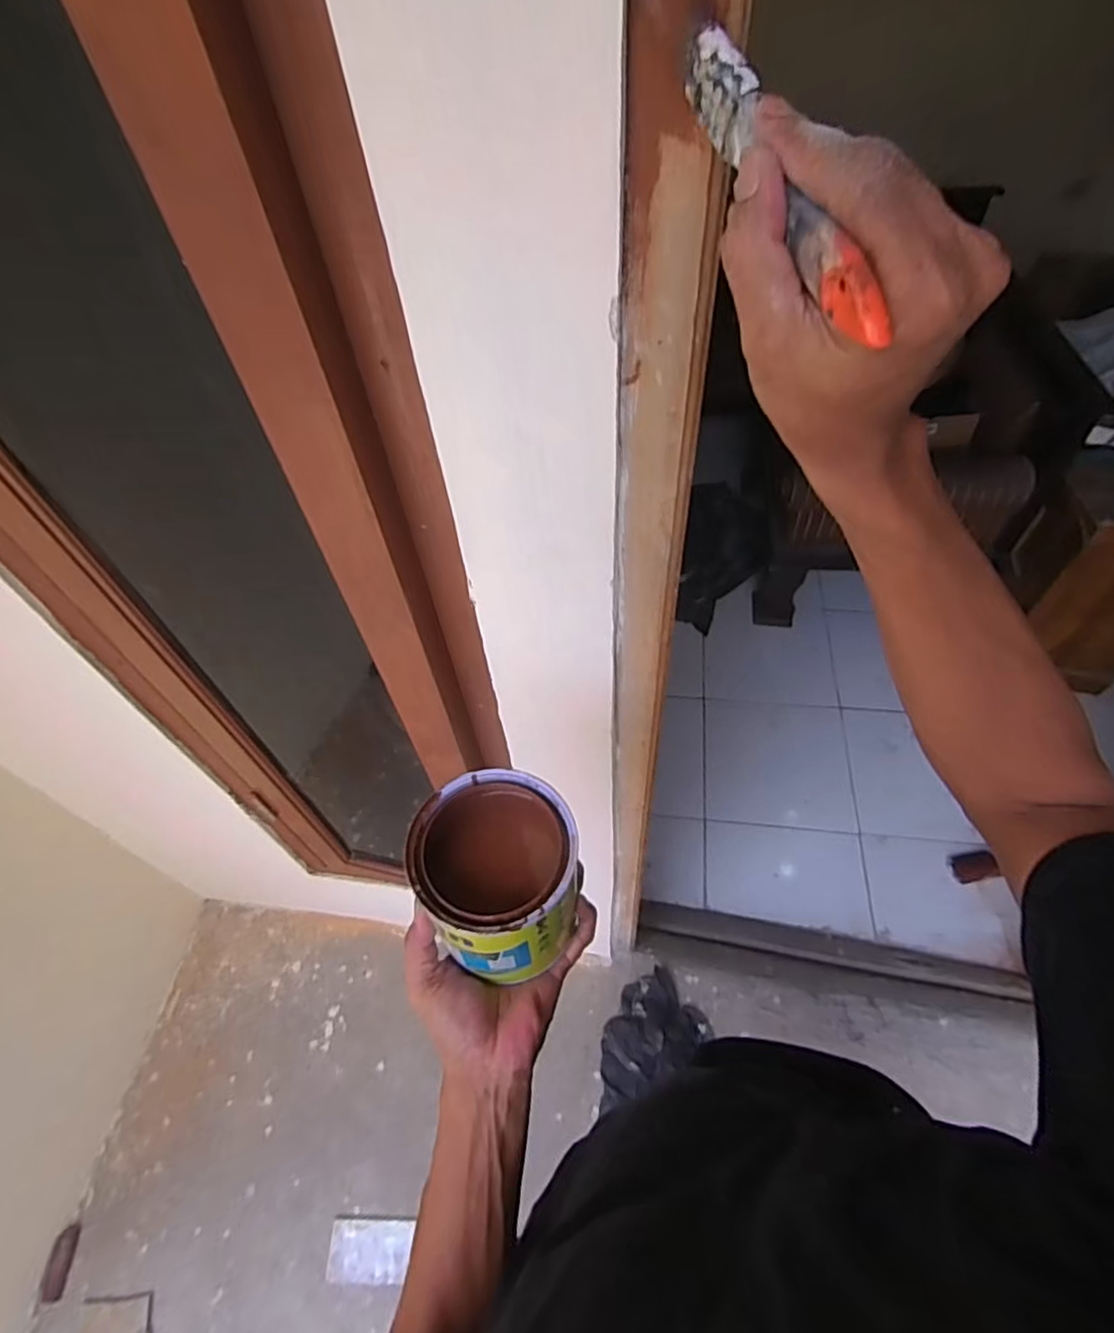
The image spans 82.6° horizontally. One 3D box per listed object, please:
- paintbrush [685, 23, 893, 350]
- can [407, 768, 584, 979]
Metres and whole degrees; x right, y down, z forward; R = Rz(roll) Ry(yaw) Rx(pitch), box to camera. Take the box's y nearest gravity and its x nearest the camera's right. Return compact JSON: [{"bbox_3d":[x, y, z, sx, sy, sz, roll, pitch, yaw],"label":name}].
[{"bbox_3d":[0.079,-0.169,0.224,0.008,0.023,0.135,-21,78,-12],"label":"paintbrush"},{"bbox_3d":[-0.037,0.143,0.434,0.101,0.111,0.103,-2,53,3],"label":"can"}]

